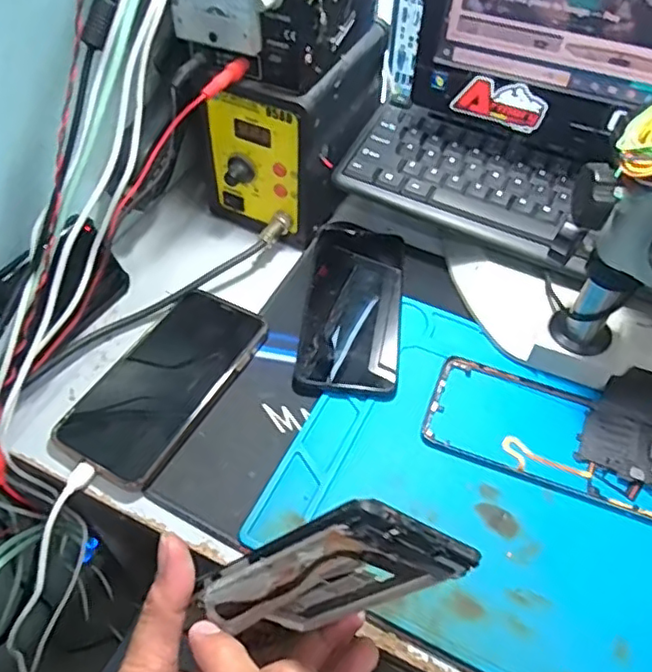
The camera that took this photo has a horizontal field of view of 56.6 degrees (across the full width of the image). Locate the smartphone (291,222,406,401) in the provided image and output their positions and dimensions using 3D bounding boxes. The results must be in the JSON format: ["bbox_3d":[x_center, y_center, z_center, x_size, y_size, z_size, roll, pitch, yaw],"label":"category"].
[{"bbox_3d":[0.023,-0.027,0.481,0.074,0.013,0.170,6,53,4],"label":"smartphone"}]

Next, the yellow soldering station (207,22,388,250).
[{"bbox_3d":[-0.024,-0.182,0.525,0.099,0.134,0.166,25,57,18],"label":"yellow soldering station"}]

